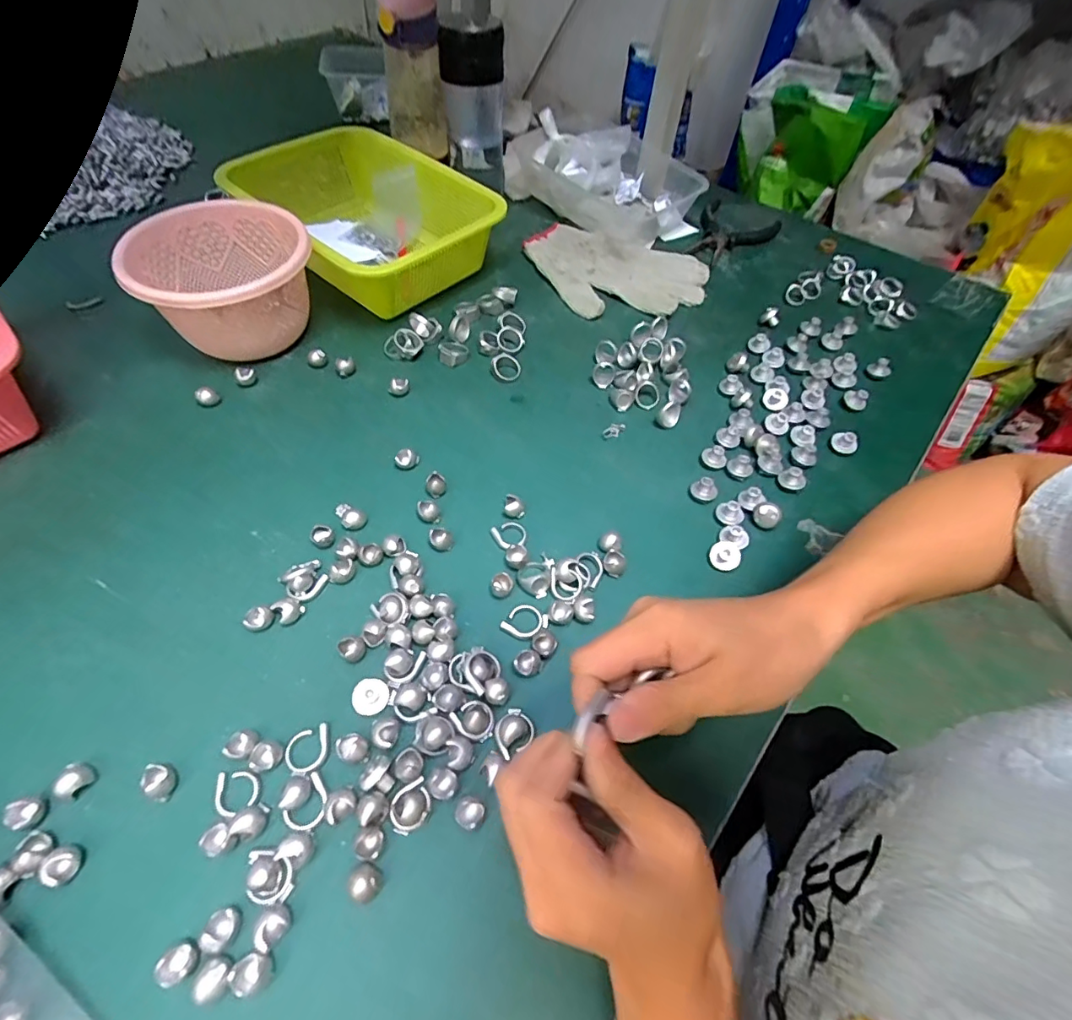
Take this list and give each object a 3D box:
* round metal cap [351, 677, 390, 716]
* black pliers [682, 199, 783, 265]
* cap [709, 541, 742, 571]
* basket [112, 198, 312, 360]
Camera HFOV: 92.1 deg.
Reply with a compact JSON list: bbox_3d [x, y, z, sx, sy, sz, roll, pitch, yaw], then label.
[{"bbox_3d":[-0.100,0.111,0.310,0.020,0.010,0.021,2,54,-2],"label":"round metal cap"},{"bbox_3d":[0.233,-0.338,0.639,0.095,0.013,0.125,32,59,18],"label":"black pliers"},{"bbox_3d":[0.138,0.032,0.375,0.021,0.017,0.019,34,60,19],"label":"cap"},{"bbox_3d":[-0.271,-0.200,0.467,0.144,0.084,0.145,-13,56,-12],"label":"basket"}]

